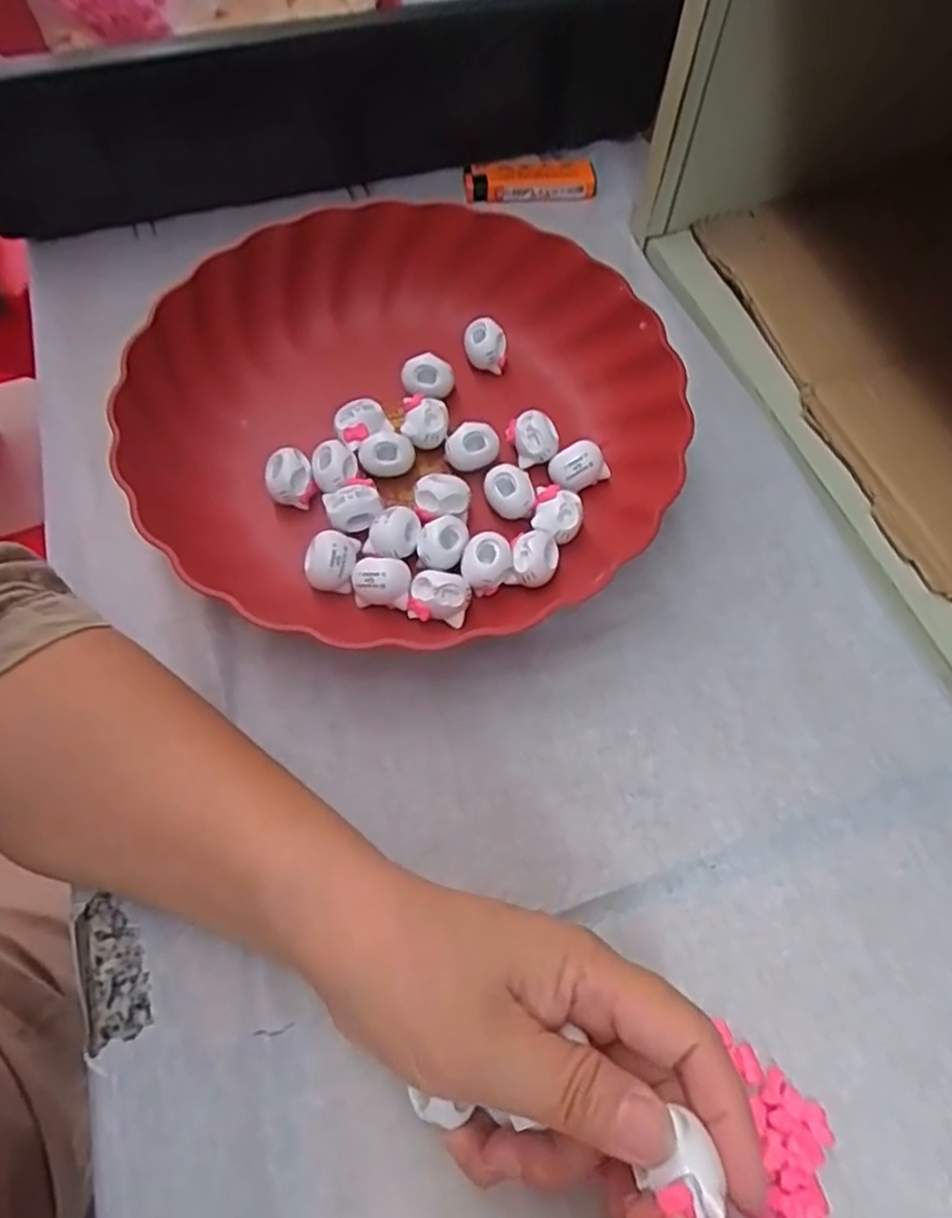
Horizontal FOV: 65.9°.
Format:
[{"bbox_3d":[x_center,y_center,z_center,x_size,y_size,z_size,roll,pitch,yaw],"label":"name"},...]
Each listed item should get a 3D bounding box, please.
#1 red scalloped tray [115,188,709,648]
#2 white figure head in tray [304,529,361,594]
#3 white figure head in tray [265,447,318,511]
[{"bbox_3d":[-0.033,-0.097,0.348,0.244,0.044,0.233,-6,65,-6],"label":"red scalloped tray"},{"bbox_3d":[-0.063,-0.021,0.324,0.022,0.023,0.023,7,64,0],"label":"white figure head in tray"},{"bbox_3d":[-0.086,-0.058,0.343,0.021,0.025,0.022,-18,67,-12],"label":"white figure head in tray"}]

